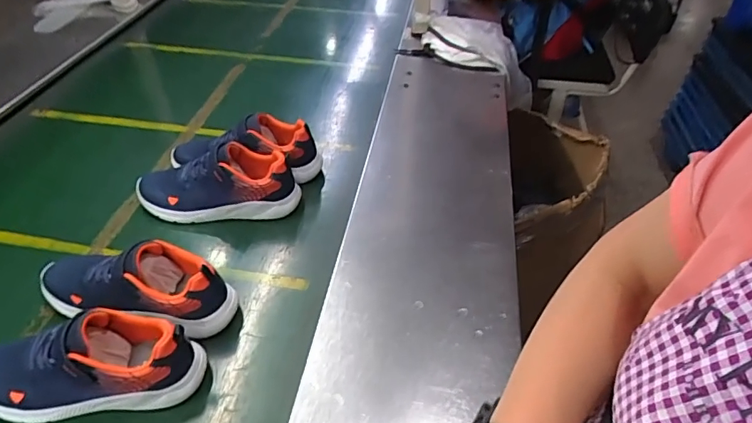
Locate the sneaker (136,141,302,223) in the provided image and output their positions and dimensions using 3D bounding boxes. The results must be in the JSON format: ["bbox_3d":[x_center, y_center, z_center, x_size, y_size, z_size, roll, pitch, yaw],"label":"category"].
[{"bbox_3d":[-0.270,-0.044,0.816,0.270,0.113,0.095,-3,44,-5],"label":"sneaker"}]

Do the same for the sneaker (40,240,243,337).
[{"bbox_3d":[-0.326,0.096,0.653,0.269,0.107,0.095,8,44,7],"label":"sneaker"}]

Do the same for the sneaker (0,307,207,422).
[{"bbox_3d":[-0.346,0.180,0.566,0.268,0.103,0.089,-6,44,-8],"label":"sneaker"}]

